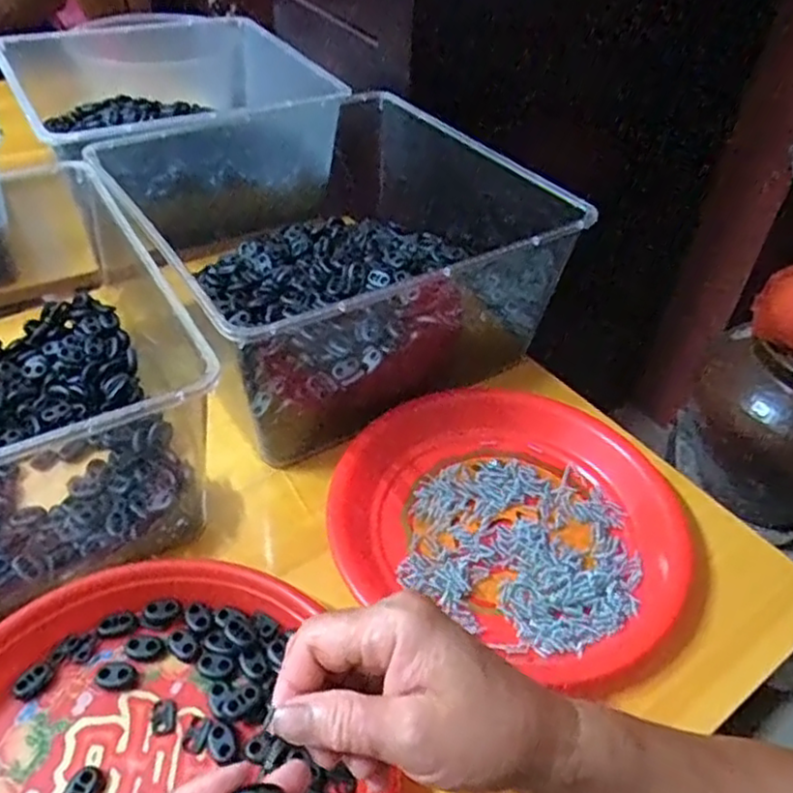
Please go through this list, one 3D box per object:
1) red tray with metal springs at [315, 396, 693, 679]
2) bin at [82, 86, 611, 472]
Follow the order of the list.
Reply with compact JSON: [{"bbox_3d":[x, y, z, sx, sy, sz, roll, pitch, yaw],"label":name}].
[{"bbox_3d":[0.080,0.074,0.465,0.227,0.026,0.204,17,45,14],"label":"red tray with metal springs"},{"bbox_3d":[-0.062,-0.133,0.593,0.310,0.143,0.340,-25,49,-26],"label":"bin"}]

